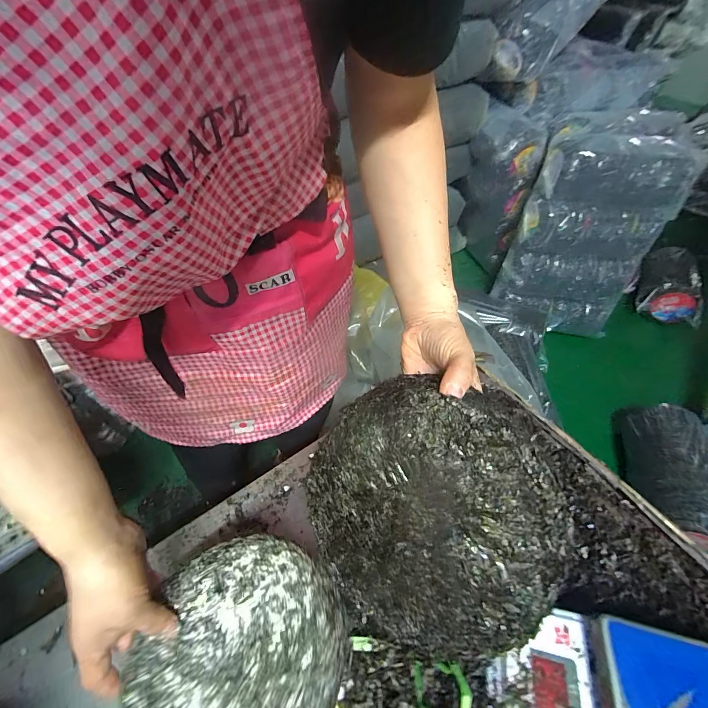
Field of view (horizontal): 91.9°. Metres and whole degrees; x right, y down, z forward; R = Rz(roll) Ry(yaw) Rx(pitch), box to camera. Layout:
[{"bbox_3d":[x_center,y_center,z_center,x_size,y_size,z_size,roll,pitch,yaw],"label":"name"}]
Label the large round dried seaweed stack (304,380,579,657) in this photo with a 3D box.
[{"bbox_3d":[0.052,0.130,0.278,0.193,0.200,0.016,43,17,19],"label":"large round dried seaweed stack"}]

